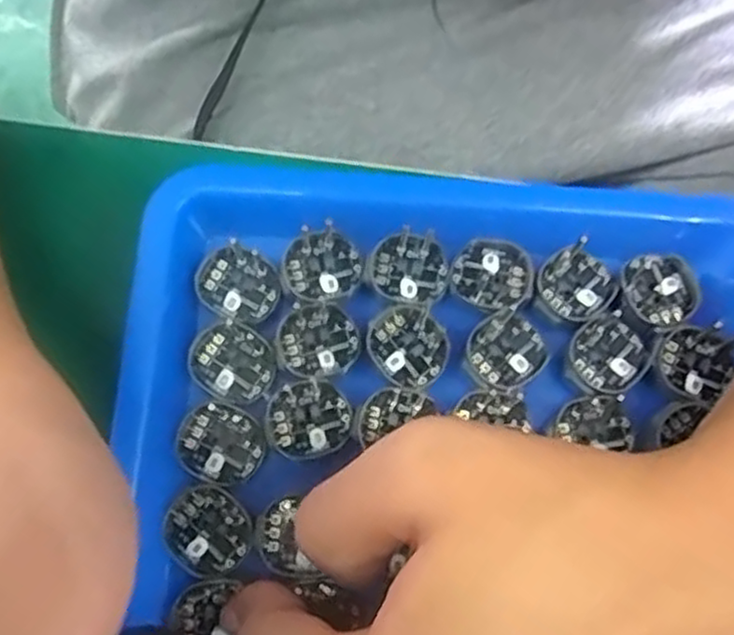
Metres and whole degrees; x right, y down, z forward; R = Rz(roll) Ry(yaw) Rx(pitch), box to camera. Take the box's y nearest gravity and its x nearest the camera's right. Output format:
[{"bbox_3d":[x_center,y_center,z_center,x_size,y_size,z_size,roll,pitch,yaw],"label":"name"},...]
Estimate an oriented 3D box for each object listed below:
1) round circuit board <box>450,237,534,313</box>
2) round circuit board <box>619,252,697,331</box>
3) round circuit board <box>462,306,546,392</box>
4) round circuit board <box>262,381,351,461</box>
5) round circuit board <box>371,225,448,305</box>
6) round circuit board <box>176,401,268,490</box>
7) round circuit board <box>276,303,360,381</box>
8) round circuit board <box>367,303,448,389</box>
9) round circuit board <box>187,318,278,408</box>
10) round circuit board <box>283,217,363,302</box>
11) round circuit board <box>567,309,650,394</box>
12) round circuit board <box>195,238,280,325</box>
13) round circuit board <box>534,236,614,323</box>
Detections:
[{"bbox_3d":[0.043,-0.015,0.251,0.026,0.004,0.026,0,74,-1],"label":"round circuit board"},{"bbox_3d":[0.100,-0.010,0.253,0.025,0.005,0.027,0,74,-1],"label":"round circuit board"},{"bbox_3d":[0.045,0.012,0.244,0.026,0.004,0.024,0,74,-1],"label":"round circuit board"},{"bbox_3d":[-0.019,0.033,0.236,0.026,0.004,0.025,0,74,-1],"label":"round circuit board"},{"bbox_3d":[0.015,-0.017,0.251,0.026,0.004,0.026,0,74,-1],"label":"round circuit board"},{"bbox_3d":[-0.046,0.040,0.234,0.027,0.004,0.024,32,76,8],"label":"round circuit board"},{"bbox_3d":[-0.016,0.007,0.243,0.026,0.004,0.025,2,74,0],"label":"round circuit board"},{"bbox_3d":[0.014,0.009,0.243,0.025,0.004,0.028,-26,76,-8],"label":"round circuit board"},{"bbox_3d":[-0.044,0.014,0.241,0.028,0.004,0.024,40,77,10],"label":"round circuit board"},{"bbox_3d":[-0.015,-0.018,0.250,0.025,0.004,0.026,0,74,-1],"label":"round circuit board"},{"bbox_3d":[0.080,0.012,0.245,0.025,0.005,0.023,0,74,-1],"label":"round circuit board"},{"bbox_3d":[-0.044,-0.011,0.248,0.024,0.004,0.028,-41,79,-12],"label":"round circuit board"},{"bbox_3d":[0.072,-0.011,0.252,0.027,0.005,0.024,-33,77,-10],"label":"round circuit board"}]

